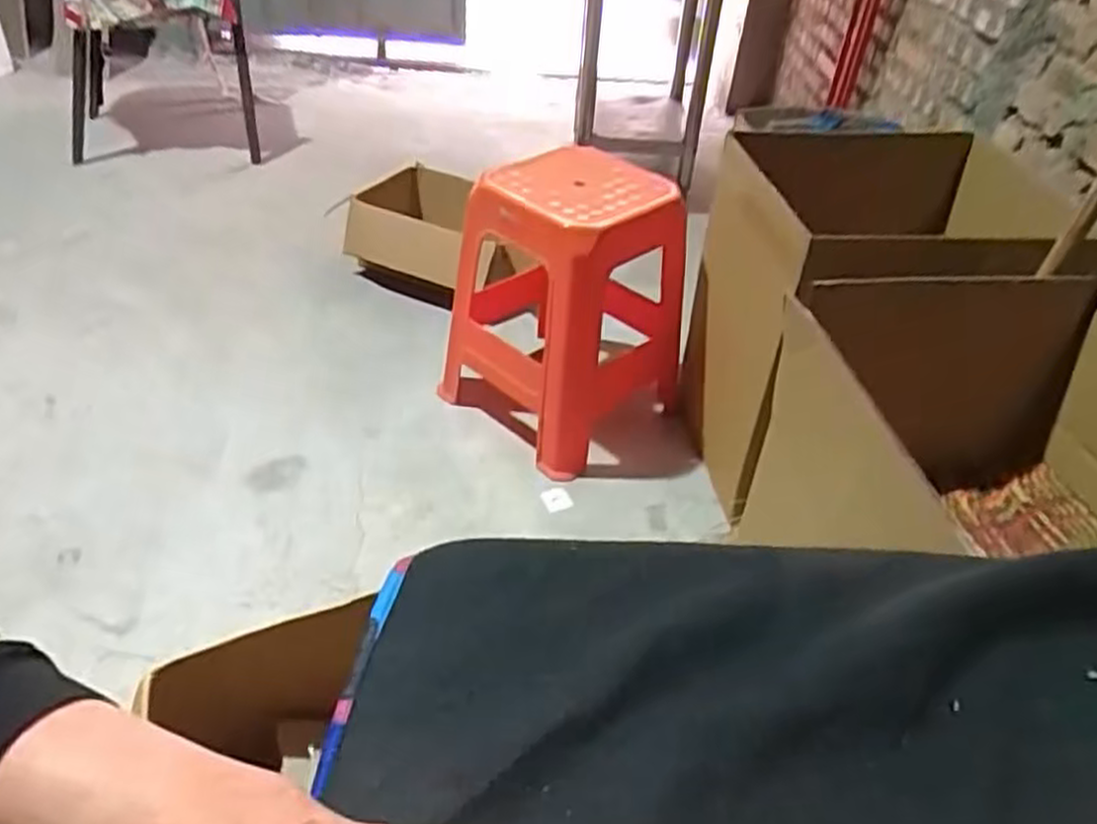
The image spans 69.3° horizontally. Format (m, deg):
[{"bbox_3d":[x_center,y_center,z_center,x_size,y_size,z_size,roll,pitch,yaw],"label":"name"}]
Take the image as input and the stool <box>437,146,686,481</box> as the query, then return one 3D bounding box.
[{"bbox_3d":[0.052,-0.208,1.559,0.334,0.519,0.373,34,47,31],"label":"stool"}]

